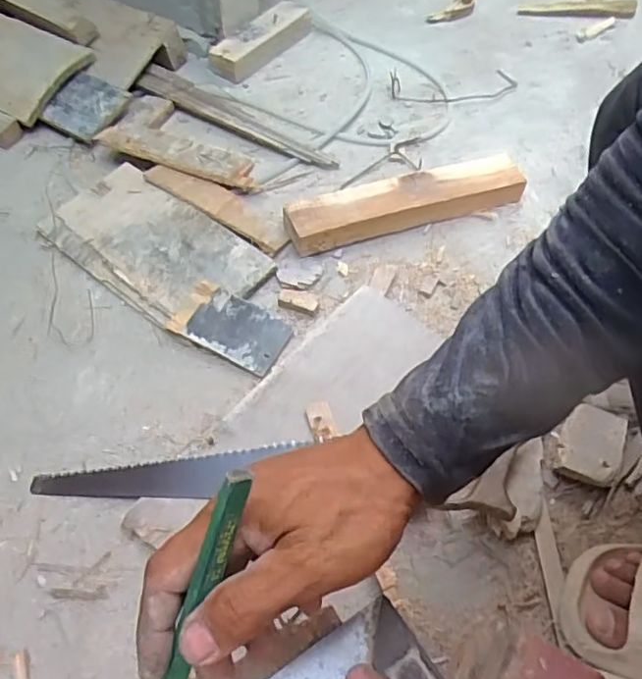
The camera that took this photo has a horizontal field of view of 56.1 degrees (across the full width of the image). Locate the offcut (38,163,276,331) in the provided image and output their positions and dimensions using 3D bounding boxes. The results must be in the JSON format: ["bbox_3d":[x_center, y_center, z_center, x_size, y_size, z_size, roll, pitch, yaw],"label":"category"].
[{"bbox_3d":[-0.206,-0.115,0.737,0.278,0.019,0.145,35,63,20],"label":"offcut"}]

